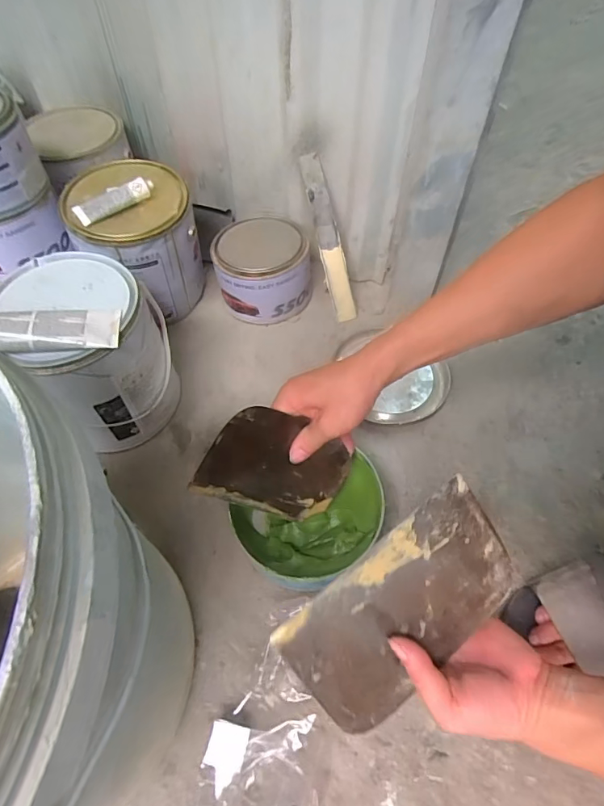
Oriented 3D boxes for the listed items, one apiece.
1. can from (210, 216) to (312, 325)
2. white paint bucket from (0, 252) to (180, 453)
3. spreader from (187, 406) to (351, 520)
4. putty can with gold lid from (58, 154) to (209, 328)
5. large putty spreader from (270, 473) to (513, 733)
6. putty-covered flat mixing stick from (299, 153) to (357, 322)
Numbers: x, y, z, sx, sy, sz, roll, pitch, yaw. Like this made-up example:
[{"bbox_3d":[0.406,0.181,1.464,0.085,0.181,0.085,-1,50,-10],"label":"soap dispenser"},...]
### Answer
[{"bbox_3d":[-0.056,-0.191,0.664,0.129,0.105,0.121,-1,58,1],"label":"can"},{"bbox_3d":[-0.236,-0.049,0.530,0.146,0.182,0.149,-1,58,1],"label":"white paint bucket"},{"bbox_3d":[-0.023,0.064,0.454,0.101,0.152,0.009,-60,34,11],"label":"spreader"},{"bbox_3d":[-0.215,-0.214,0.625,0.143,0.167,0.135,0,57,0],"label":"putty can with gold lid"},{"bbox_3d":[0.082,0.156,0.350,0.186,0.004,0.109,-36,101,-14],"label":"large putty spreader"},{"bbox_3d":[0.038,-0.224,0.635,0.032,0.221,0.013,-21,21,-11],"label":"putty-covered flat mixing stick"}]

